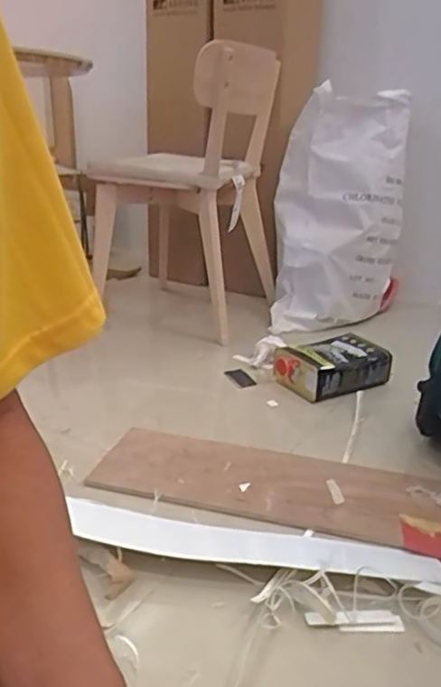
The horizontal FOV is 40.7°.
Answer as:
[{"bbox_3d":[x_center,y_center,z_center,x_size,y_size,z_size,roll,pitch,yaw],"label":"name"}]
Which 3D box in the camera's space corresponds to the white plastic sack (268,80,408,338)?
[{"bbox_3d":[0.362,-0.392,1.834,0.378,0.667,0.270,4,21,6],"label":"white plastic sack"}]

